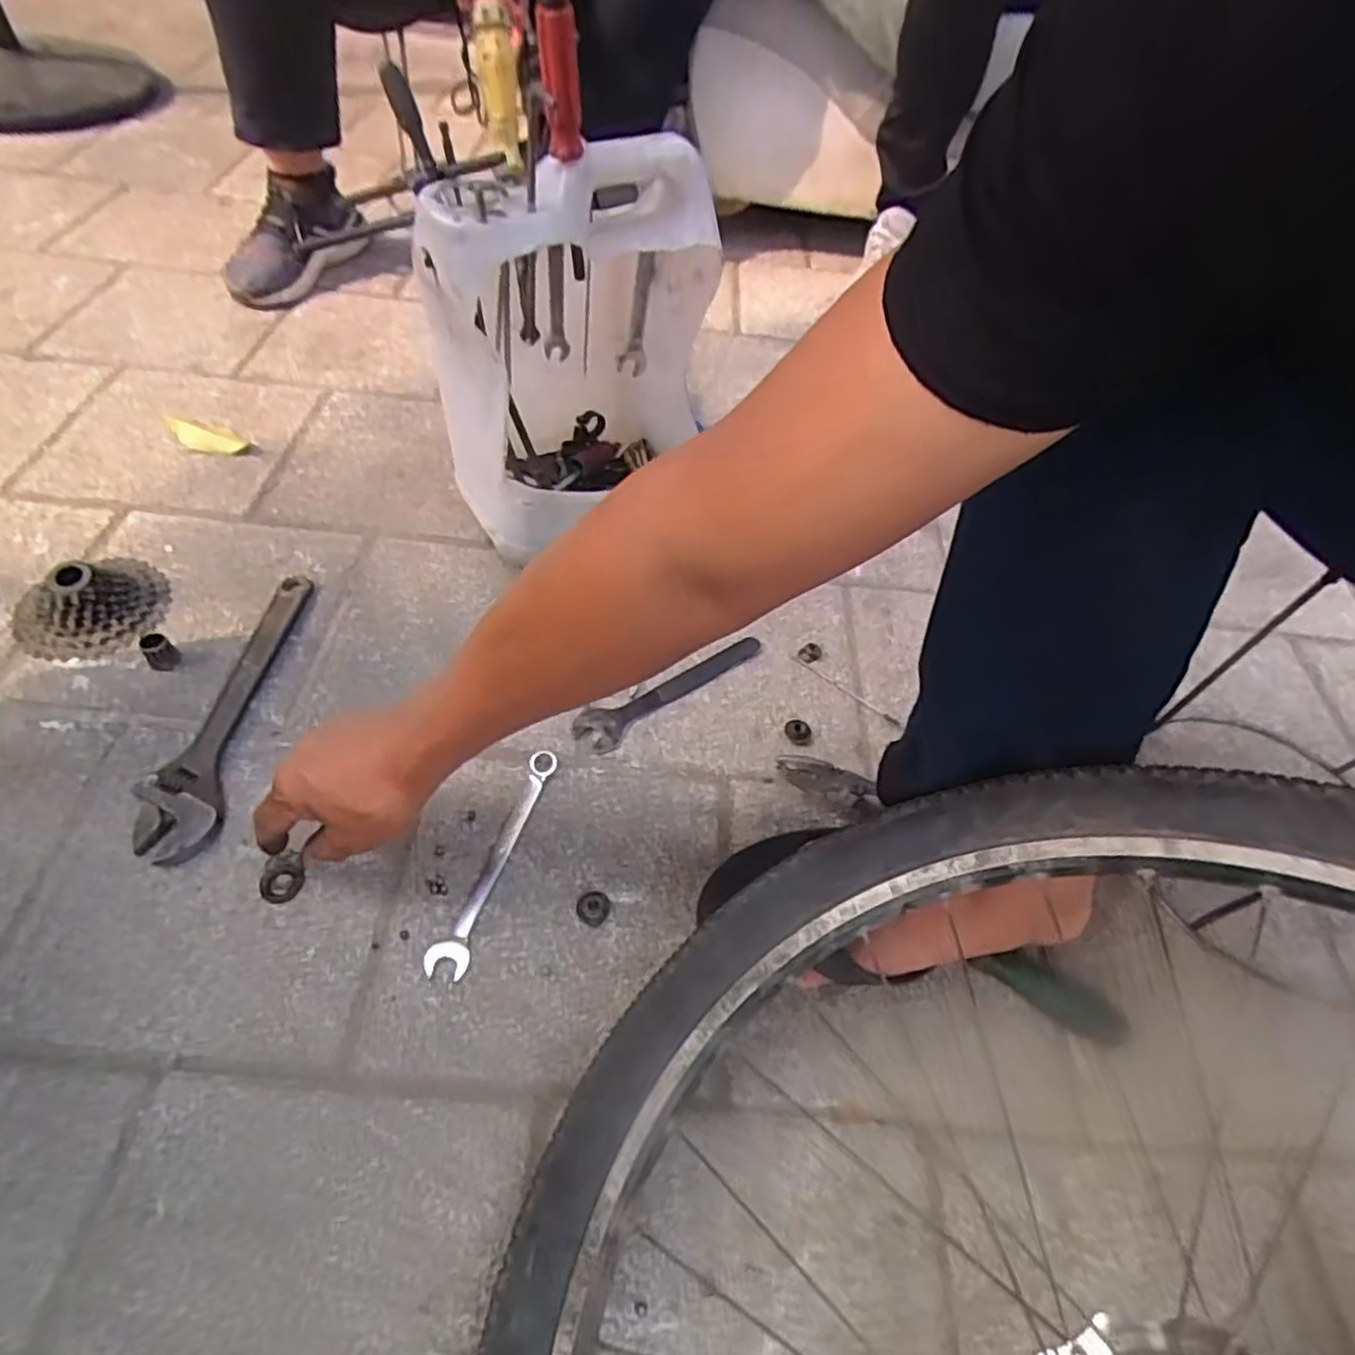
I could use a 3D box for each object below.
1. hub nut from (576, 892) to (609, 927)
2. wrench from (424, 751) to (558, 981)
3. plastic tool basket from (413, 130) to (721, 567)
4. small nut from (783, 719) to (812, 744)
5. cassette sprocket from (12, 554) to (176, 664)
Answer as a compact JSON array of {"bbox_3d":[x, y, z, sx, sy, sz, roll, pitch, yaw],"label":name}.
[{"bbox_3d":[-0.062,0.167,0.538,0.024,0.008,0.024,2,54,-2],"label":"hub nut"},{"bbox_3d":[-0.135,0.132,0.551,0.027,0.010,0.181,16,55,8],"label":"wrench"},{"bbox_3d":[-0.107,-0.285,0.669,0.176,0.320,0.244,33,59,19],"label":"plastic tool basket"},{"bbox_3d":[0.105,0.046,0.642,0.023,0.008,0.025,2,54,-2],"label":"small nut"},{"bbox_3d":[-0.520,-0.069,0.652,0.103,0.037,0.117,33,59,19],"label":"cassette sprocket"}]

